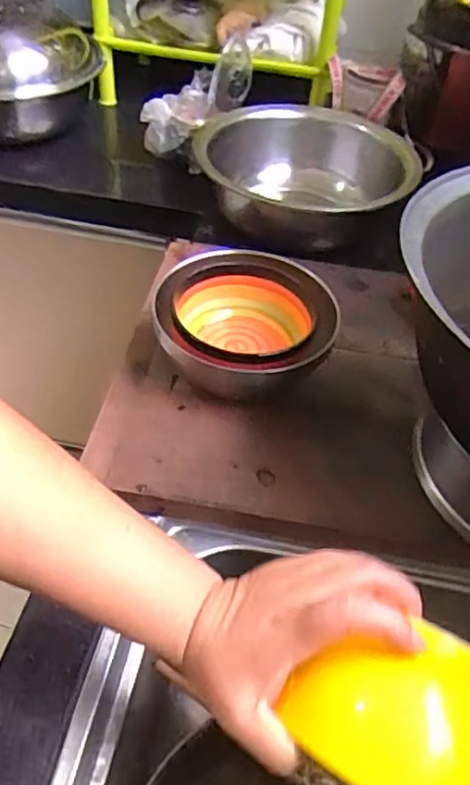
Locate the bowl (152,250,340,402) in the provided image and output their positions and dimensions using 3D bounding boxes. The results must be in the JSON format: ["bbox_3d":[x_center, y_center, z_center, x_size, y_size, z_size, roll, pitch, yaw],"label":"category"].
[{"bbox_3d":[0.009,-0.057,0.598,0.162,0.079,0.169,3,46,-3],"label":"bowl"}]

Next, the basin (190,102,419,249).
[{"bbox_3d":[0.084,-0.310,0.860,0.286,0.096,0.277,3,46,-3],"label":"basin"}]

